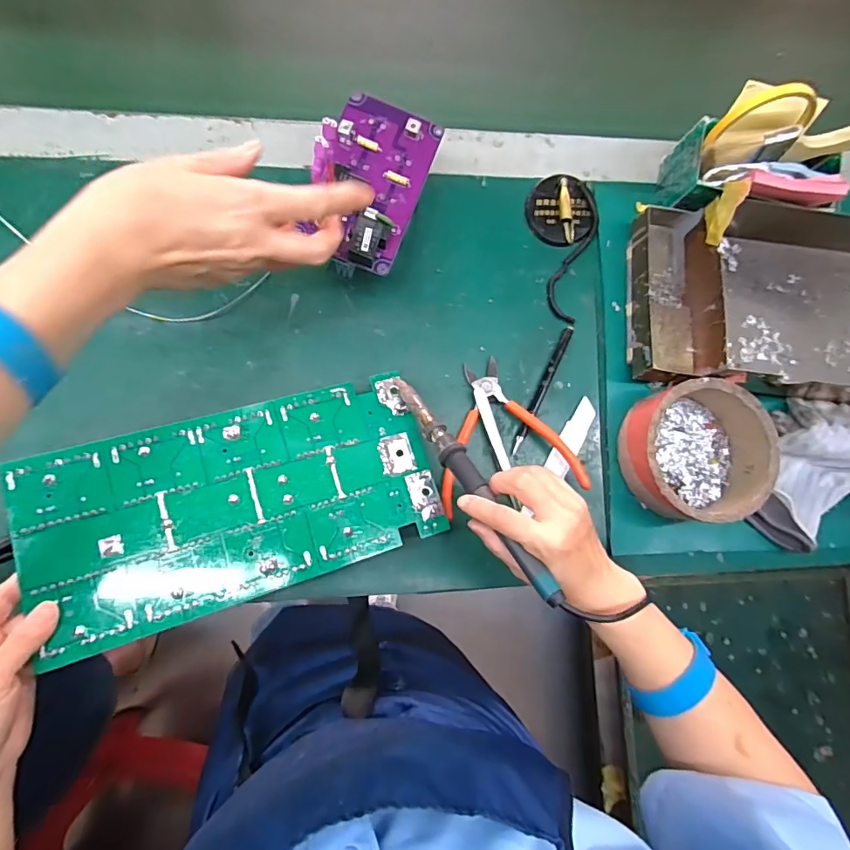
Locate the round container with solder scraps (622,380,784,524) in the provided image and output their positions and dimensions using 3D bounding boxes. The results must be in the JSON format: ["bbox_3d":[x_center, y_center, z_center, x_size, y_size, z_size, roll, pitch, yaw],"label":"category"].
[{"bbox_3d":[0.245,0.024,0.444,0.116,0.052,0.117,1,83,-6],"label":"round container with solder scraps"}]

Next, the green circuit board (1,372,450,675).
[{"bbox_3d":[-0.131,0.055,0.365,0.287,0.015,0.136,-15,84,-18],"label":"green circuit board"}]

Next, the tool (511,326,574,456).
[{"bbox_3d":[0.111,-0.035,0.459,0.009,0.006,0.133,27,81,-2],"label":"tool"}]

